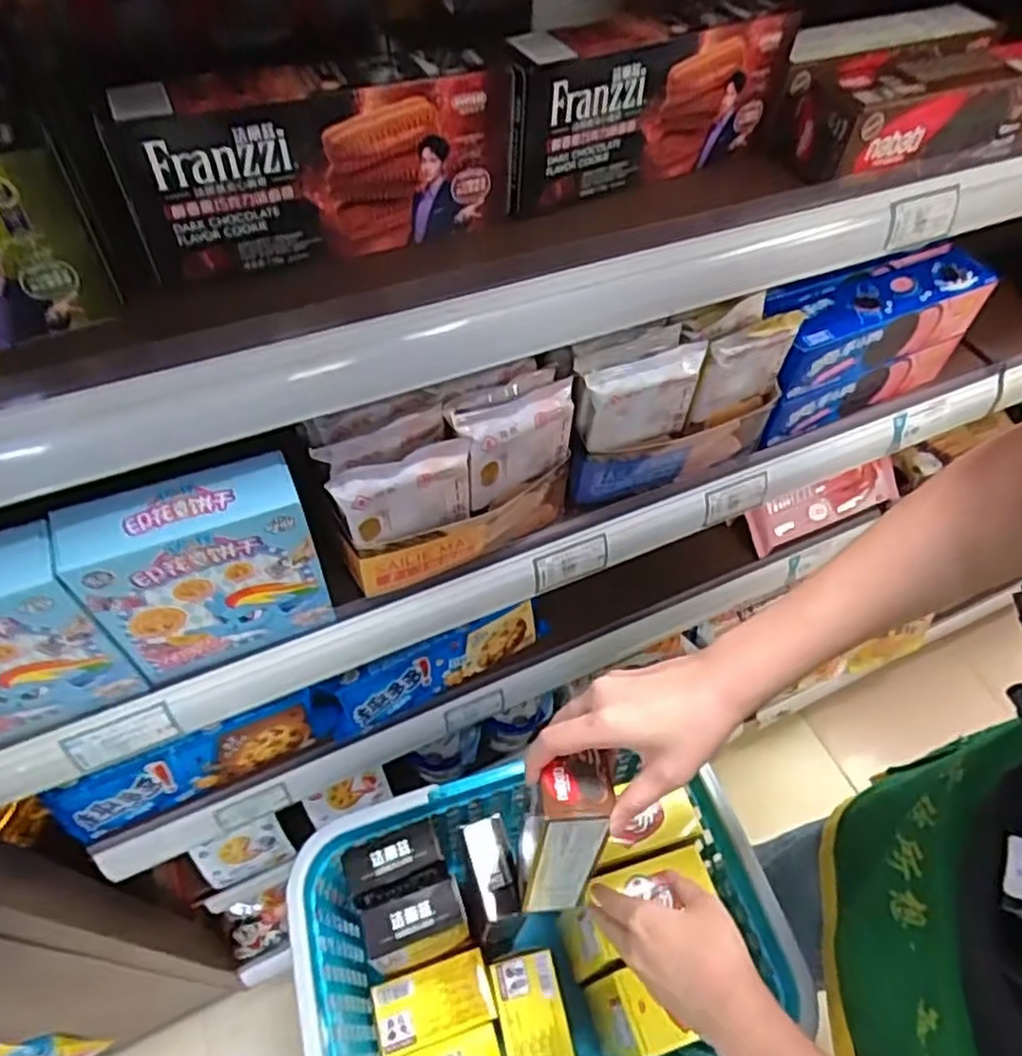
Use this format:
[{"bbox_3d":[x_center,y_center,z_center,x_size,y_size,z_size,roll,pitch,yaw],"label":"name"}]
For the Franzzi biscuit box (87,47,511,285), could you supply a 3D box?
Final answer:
[{"bbox_3d":[-0.092,-0.194,0.381,0.205,0.087,0.037,-19,58,-16],"label":"Franzzi biscuit box"}]

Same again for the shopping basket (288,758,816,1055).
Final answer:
[{"bbox_3d":[0.024,0.382,0.653,0.396,0.199,0.282,-14,57,-13],"label":"shopping basket"}]

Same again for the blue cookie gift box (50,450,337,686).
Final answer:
[{"bbox_3d":[-0.180,0.027,0.430,0.120,0.130,0.039,-19,58,-16],"label":"blue cookie gift box"}]

